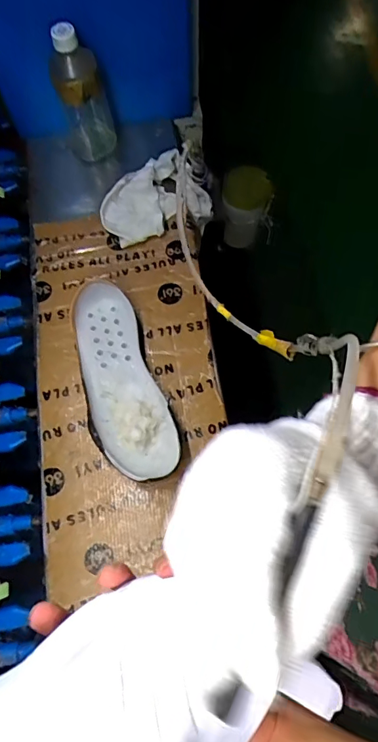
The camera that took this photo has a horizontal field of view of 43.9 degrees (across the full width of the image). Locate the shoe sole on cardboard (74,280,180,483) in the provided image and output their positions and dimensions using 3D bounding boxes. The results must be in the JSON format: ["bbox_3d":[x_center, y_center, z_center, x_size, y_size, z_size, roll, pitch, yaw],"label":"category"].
[{"bbox_3d":[-0.084,0.014,0.577,0.090,0.046,0.252,-20,71,-6],"label":"shoe sole on cardboard"}]

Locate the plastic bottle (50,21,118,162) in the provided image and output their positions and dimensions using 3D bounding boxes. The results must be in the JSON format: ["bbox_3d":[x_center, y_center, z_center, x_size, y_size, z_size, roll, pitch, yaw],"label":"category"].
[{"bbox_3d":[-0.141,-0.365,0.624,0.066,0.178,0.059,-14,70,-4],"label":"plastic bottle"}]

